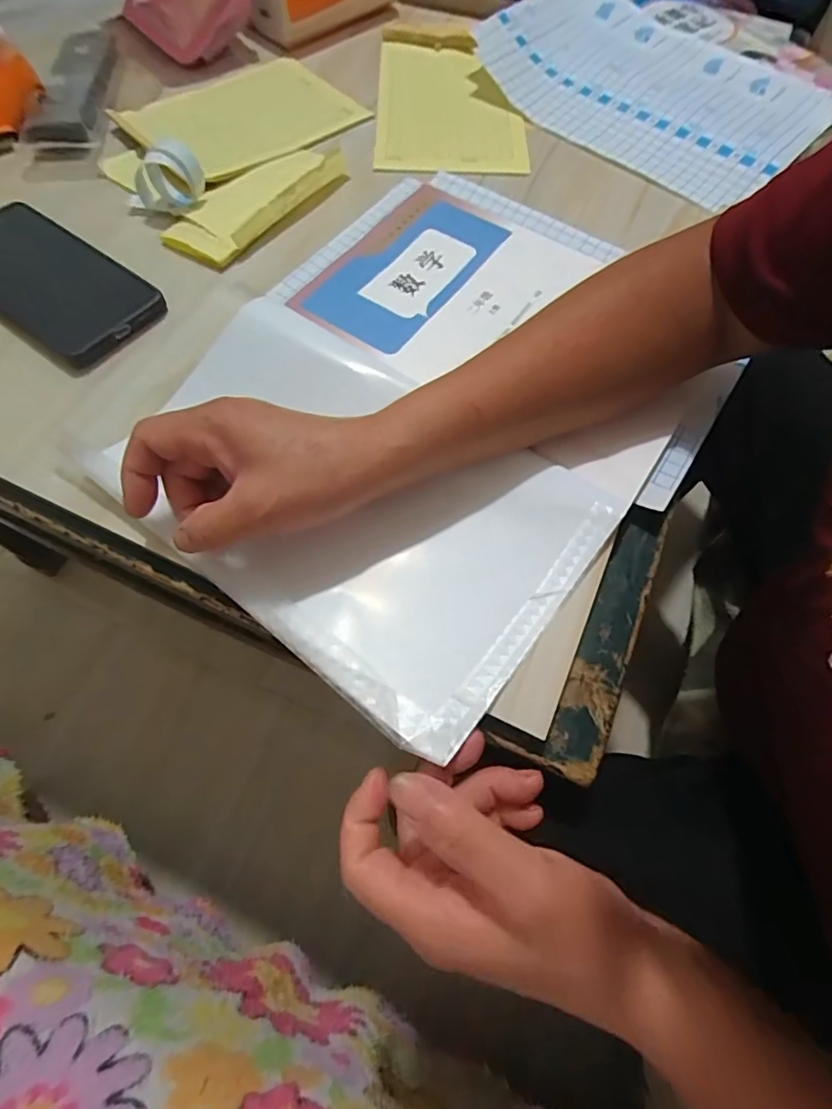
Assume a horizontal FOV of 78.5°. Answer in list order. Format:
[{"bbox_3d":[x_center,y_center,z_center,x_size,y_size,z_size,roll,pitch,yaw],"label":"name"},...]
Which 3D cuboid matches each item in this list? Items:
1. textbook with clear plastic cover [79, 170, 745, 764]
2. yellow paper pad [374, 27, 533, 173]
[{"bbox_3d":[0.014,-0.110,0.322,0.292,0.019,0.363,36,70,13],"label":"textbook with clear plastic cover"},{"bbox_3d":[0.031,-0.403,0.454,0.126,0.015,0.193,1,65,0],"label":"yellow paper pad"}]

